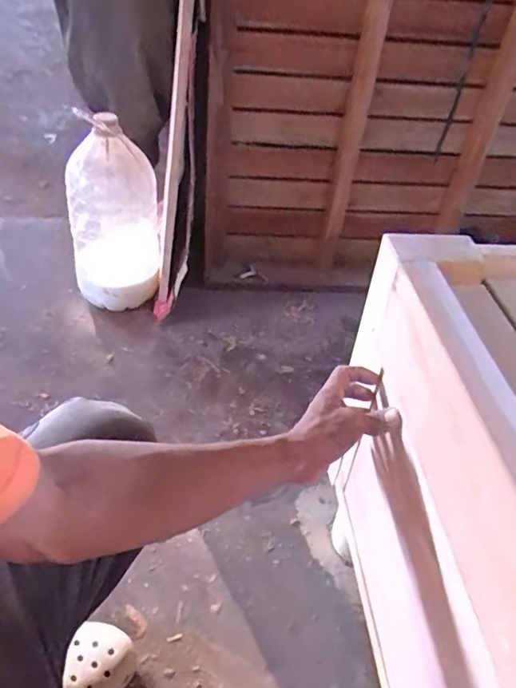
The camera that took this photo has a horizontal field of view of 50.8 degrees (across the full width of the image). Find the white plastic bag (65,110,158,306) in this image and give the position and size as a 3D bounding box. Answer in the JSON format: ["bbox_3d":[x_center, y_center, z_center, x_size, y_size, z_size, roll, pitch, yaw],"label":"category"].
[{"bbox_3d":[-0.311,-0.274,1.184,0.183,0.426,0.153,-5,43,-13],"label":"white plastic bag"}]

